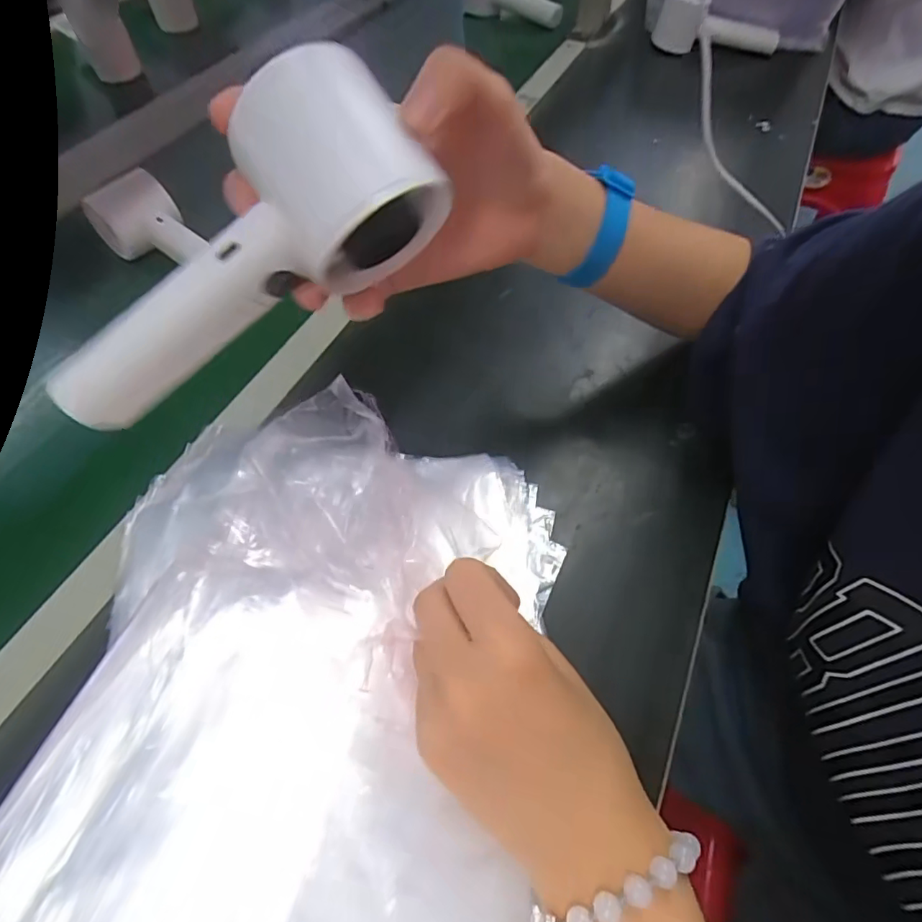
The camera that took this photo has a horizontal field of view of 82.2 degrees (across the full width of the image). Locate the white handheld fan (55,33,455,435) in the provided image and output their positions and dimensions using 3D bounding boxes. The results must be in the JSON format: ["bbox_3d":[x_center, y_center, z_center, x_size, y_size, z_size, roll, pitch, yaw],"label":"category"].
[{"bbox_3d":[-0.079,-0.062,0.186,0.156,0.058,0.052,-37,59,10],"label":"white handheld fan"}]

